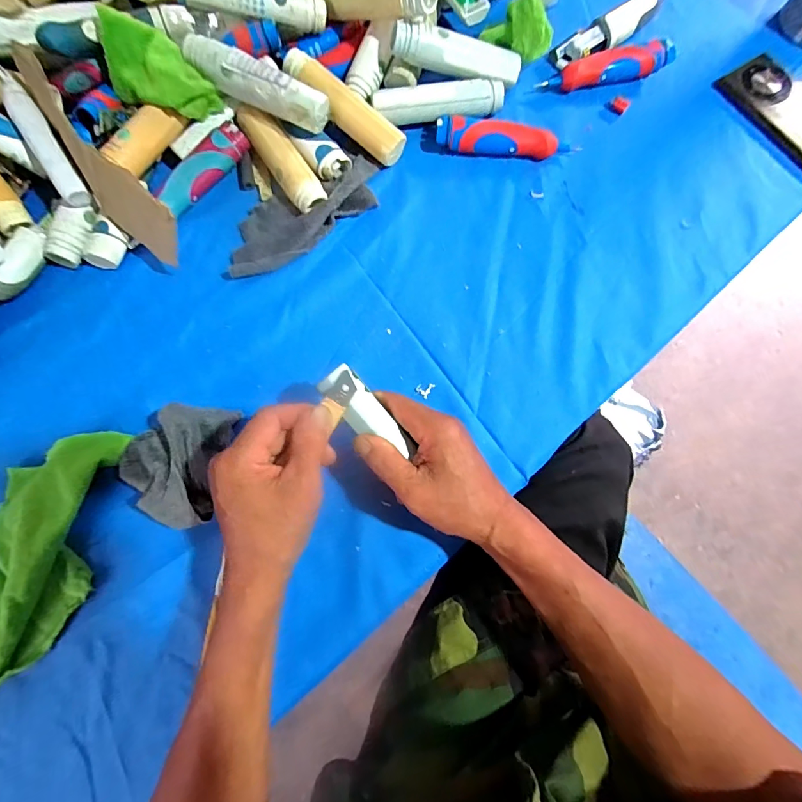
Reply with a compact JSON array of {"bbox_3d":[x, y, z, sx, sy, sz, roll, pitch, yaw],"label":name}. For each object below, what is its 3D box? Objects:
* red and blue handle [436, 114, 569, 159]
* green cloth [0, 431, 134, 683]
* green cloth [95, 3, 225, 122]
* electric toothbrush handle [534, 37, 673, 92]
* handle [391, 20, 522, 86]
[{"bbox_3d":[0.106,-0.273,0.430,0.136,0.030,0.023,7,77,1],"label":"red and blue handle"},{"bbox_3d":[-0.304,0.124,0.339,0.095,0.030,0.207,10,77,2],"label":"green cloth"},{"bbox_3d":[-0.233,-0.311,0.388,0.092,0.056,0.063,34,79,8],"label":"green cloth"},{"bbox_3d":[0.228,-0.369,0.457,0.143,0.024,0.027,-14,78,-4],"label":"electric toothbrush handle"},{"bbox_3d":[0.060,-0.358,0.428,0.138,0.027,0.034,4,77,-14],"label":"handle"}]

